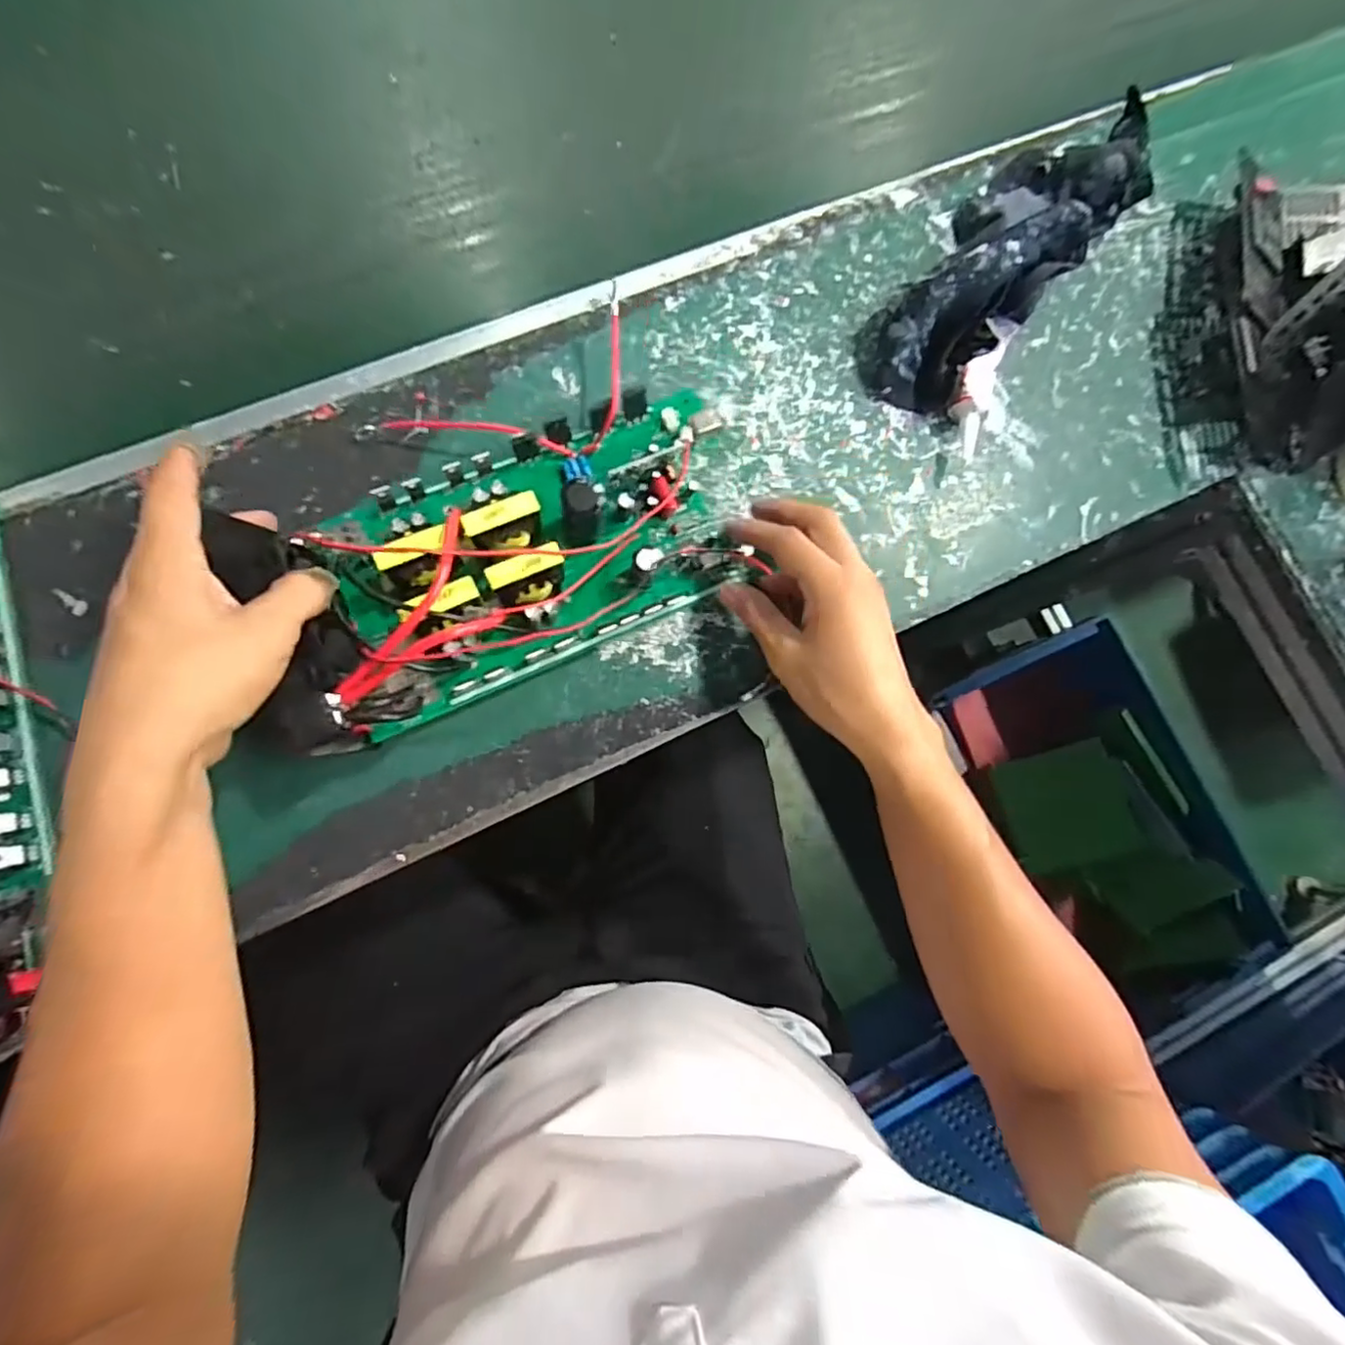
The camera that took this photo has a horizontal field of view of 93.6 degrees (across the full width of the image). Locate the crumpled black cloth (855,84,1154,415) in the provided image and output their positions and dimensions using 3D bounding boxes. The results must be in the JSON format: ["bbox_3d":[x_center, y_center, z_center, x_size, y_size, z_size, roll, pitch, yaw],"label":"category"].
[{"bbox_3d":[0.232,-0.290,0.415,0.092,0.062,0.281,39,79,1],"label":"crumpled black cloth"}]

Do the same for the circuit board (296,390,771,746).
[{"bbox_3d":[-0.081,-0.074,0.354,0.262,0.061,0.131,-25,84,-8],"label":"circuit board"}]

